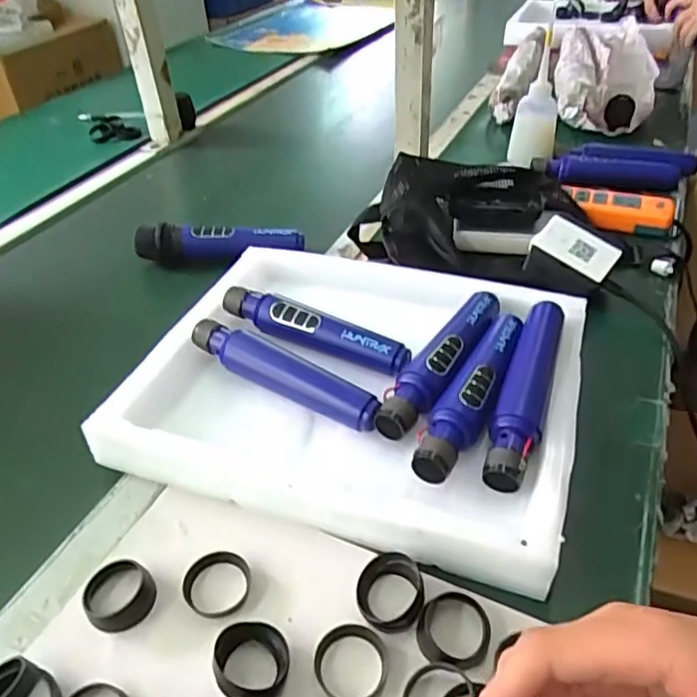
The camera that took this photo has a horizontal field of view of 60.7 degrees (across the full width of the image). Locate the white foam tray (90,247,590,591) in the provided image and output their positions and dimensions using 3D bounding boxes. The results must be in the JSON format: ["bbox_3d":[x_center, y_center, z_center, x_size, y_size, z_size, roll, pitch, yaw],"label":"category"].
[{"bbox_3d":[0.006,0.025,0.516,0.355,0.060,0.284,10,41,15],"label":"white foam tray"}]

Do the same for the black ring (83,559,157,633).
[{"bbox_3d":[-0.150,0.163,0.392,0.040,0.019,0.042,-2,39,1],"label":"black ring"}]

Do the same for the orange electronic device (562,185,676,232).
[{"bbox_3d":[0.325,-0.169,0.722,0.125,0.033,0.047,9,42,15],"label":"orange electronic device"}]

